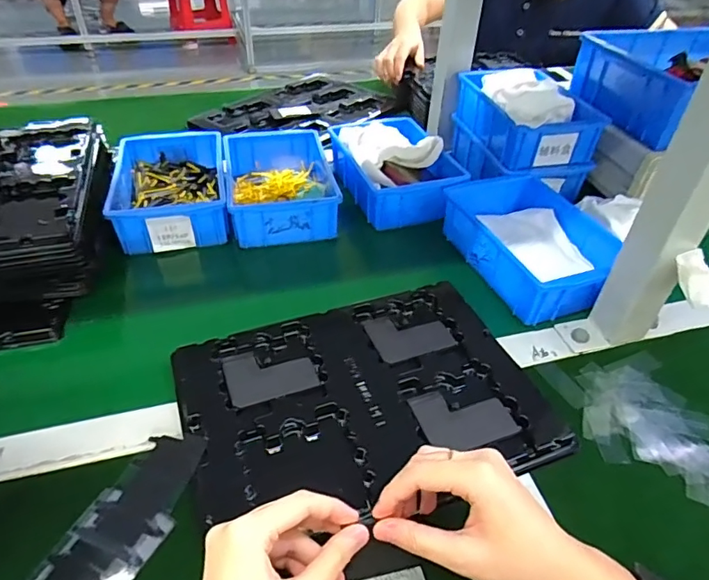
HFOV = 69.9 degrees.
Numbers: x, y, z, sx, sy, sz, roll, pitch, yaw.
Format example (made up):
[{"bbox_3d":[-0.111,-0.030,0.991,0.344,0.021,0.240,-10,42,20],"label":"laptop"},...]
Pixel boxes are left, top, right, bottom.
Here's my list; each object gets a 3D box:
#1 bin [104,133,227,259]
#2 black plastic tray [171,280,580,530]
[{"bbox_3d":[-0.246,-0.141,0.689,0.138,0.058,0.216,-7,42,-12],"label":"bin"},{"bbox_3d":[0.008,0.097,0.450,0.295,0.030,0.213,-14,43,-18],"label":"black plastic tray"}]

